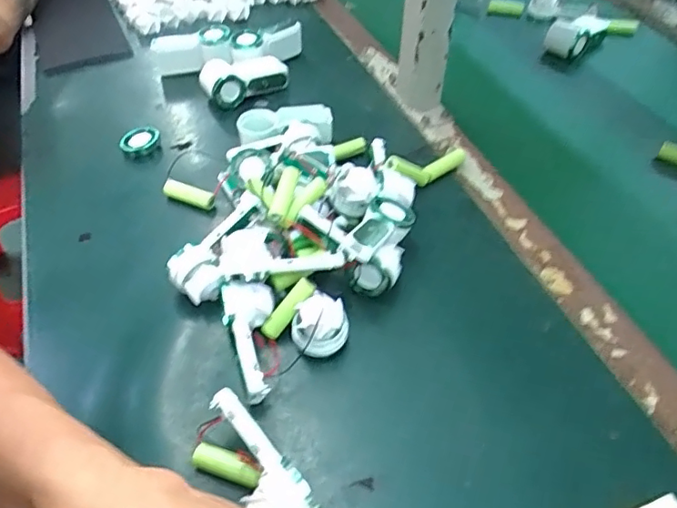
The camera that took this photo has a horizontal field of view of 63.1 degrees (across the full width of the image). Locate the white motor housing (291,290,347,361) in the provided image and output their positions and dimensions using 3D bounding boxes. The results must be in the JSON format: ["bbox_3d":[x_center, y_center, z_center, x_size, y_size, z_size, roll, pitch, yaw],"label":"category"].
[{"bbox_3d":[-0.014,0.057,0.410,0.039,0.044,0.037,1,48,-1],"label":"white motor housing"}]

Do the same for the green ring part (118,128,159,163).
[{"bbox_3d":[-0.212,-0.116,0.591,0.040,0.017,0.041,-8,49,-9],"label":"green ring part"}]

